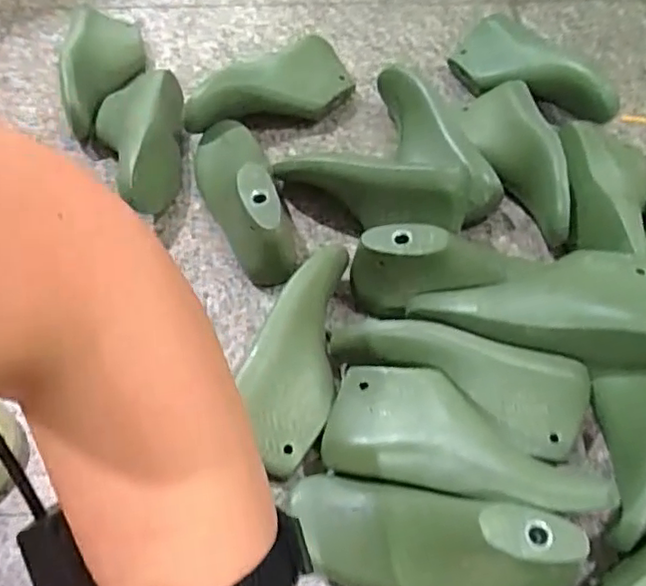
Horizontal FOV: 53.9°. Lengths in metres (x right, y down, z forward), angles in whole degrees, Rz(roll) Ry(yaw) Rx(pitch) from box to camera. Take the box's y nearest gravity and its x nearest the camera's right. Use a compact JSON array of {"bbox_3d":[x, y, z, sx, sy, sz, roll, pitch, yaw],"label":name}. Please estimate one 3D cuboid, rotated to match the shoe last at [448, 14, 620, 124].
[{"bbox_3d":[0.211,-0.222,0.660,0.082,0.062,0.178,-26,60,-15],"label":"shoe last"}]

